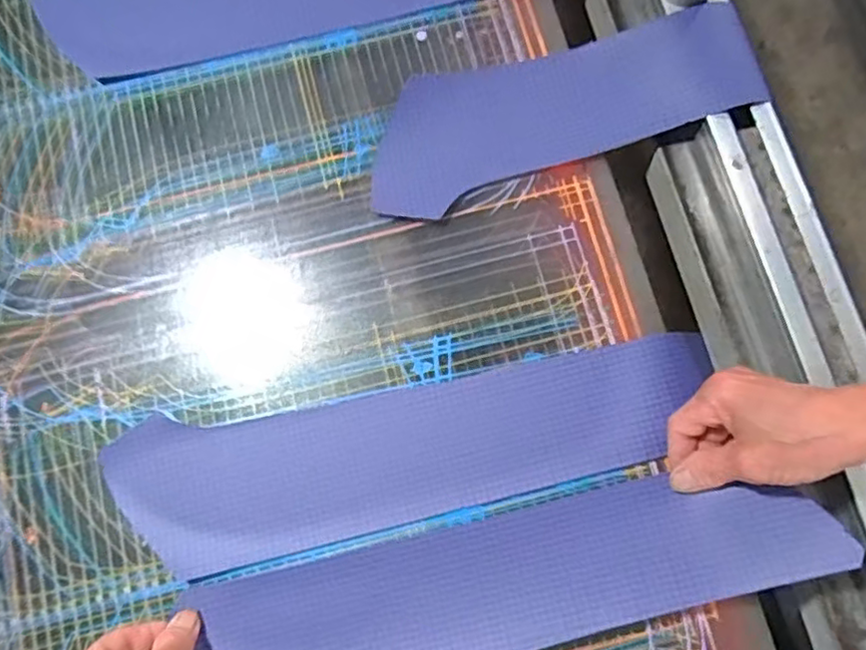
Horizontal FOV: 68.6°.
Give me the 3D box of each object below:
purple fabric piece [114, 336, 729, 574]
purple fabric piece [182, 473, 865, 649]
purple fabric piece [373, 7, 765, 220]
[{"bbox_3d":[-0.015,0.091,0.462,0.429,0.015,0.104,-9,78,-2],"label":"purple fabric piece"},{"bbox_3d":[0.047,0.179,0.423,0.420,0.036,0.102,-14,78,3],"label":"purple fabric piece"},{"bbox_3d":[0.099,-0.175,0.503,0.316,0.040,0.113,-16,78,-4],"label":"purple fabric piece"}]

